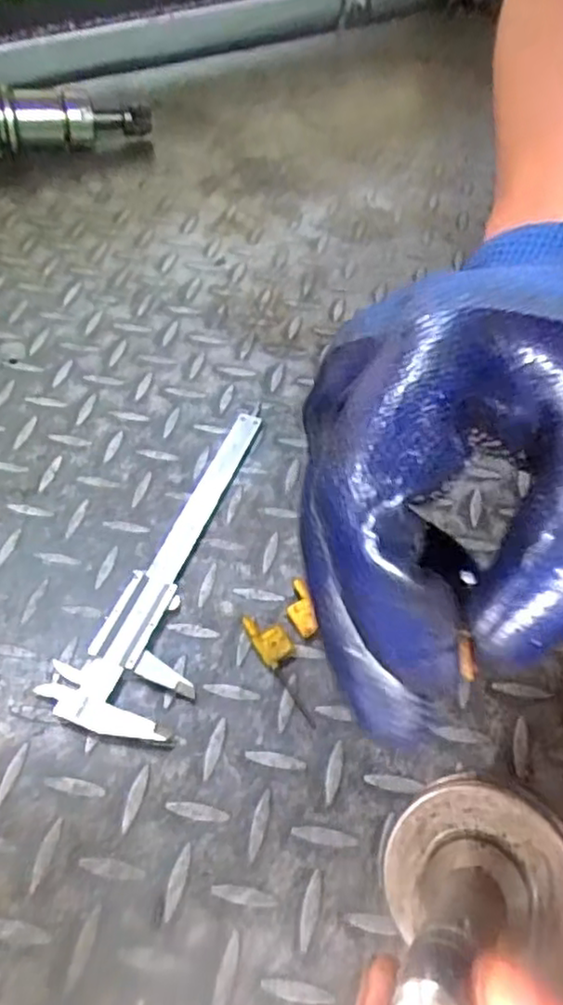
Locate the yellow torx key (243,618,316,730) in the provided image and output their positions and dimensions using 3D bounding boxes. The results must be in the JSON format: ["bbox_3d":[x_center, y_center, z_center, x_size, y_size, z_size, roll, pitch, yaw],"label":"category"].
[{"bbox_3d":[0.001,0.086,0.367,0.019,0.004,0.068,-20,57,-18],"label":"yellow torx key"}]

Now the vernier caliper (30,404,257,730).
[{"bbox_3d":[-0.047,0.029,0.406,0.063,0.007,0.226,22,55,12],"label":"vernier caliper"}]

